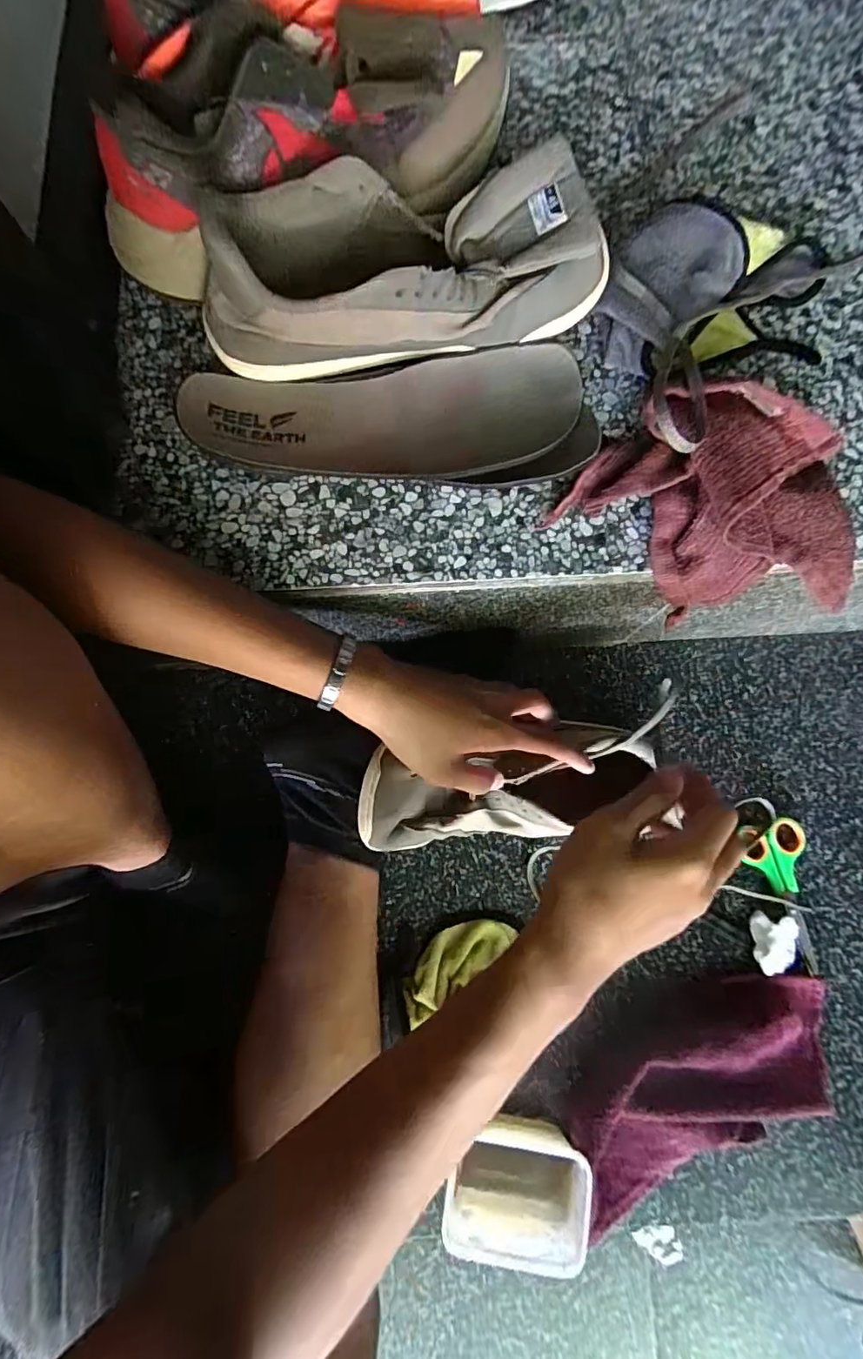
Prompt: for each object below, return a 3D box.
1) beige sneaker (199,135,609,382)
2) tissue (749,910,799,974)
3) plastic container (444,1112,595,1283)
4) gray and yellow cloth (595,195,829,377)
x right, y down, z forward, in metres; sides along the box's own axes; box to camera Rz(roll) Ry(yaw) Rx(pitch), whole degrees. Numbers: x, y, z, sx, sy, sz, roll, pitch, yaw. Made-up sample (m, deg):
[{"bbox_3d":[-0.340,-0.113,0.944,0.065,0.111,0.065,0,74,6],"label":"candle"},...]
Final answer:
[{"bbox_3d":[-0.022,-0.275,0.366,0.266,0.088,0.095,-12,78,-2],"label":"beige sneaker"},{"bbox_3d":[0.304,0.235,0.475,0.041,0.022,0.048,8,79,2],"label":"tissue"},{"bbox_3d":[0.066,0.400,0.427,0.108,0.057,0.084,9,79,2],"label":"plastic container"},{"bbox_3d":[0.212,-0.283,0.387,0.179,0.042,0.108,-10,78,-1],"label":"gray and yellow cloth"}]

